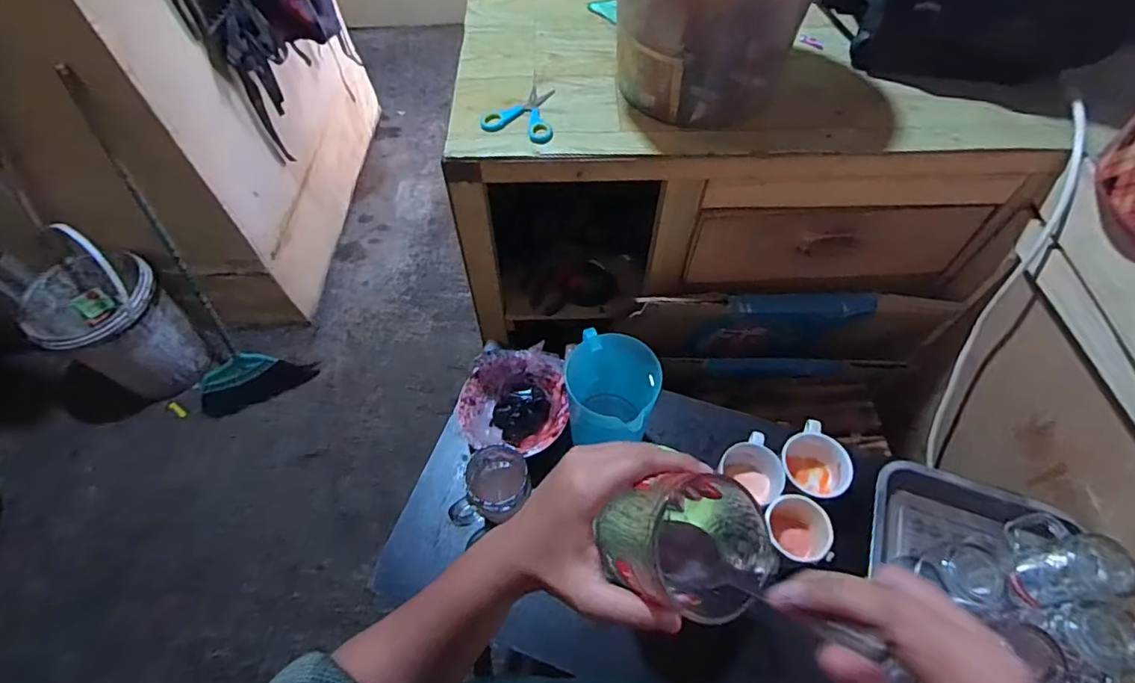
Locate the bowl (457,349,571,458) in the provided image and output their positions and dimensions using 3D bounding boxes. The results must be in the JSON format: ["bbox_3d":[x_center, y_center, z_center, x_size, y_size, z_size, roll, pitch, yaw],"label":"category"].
[{"bbox_3d":[-0.076,0.085,0.772,0.151,0.046,0.136,3,58,4],"label":"bowl"}]

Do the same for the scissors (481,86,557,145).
[{"bbox_3d":[-0.053,-0.305,0.716,0.096,0.009,0.109,16,60,12],"label":"scissors"}]

